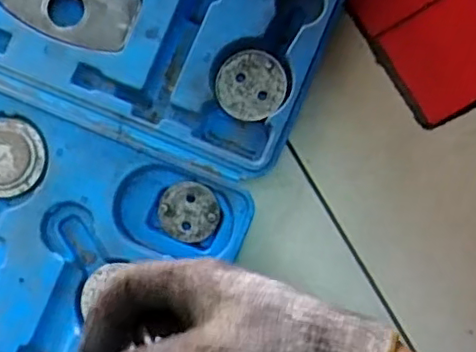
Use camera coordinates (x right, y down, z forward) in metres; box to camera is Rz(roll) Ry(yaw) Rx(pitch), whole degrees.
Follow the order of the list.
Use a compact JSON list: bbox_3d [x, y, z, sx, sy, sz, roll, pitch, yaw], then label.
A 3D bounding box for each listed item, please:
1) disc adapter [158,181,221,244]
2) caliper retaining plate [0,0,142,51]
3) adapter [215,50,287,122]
[{"bbox_3d":[-0.032,0.024,0.407,0.040,0.004,0.039,11,88,4],"label":"disc adapter"},{"bbox_3d":[-0.115,-0.116,0.415,0.095,0.004,0.046,23,89,5],"label":"caliper retaining plate"},{"bbox_3d":[0.009,-0.061,0.416,0.046,0.009,0.046,0,87,4],"label":"adapter"}]

